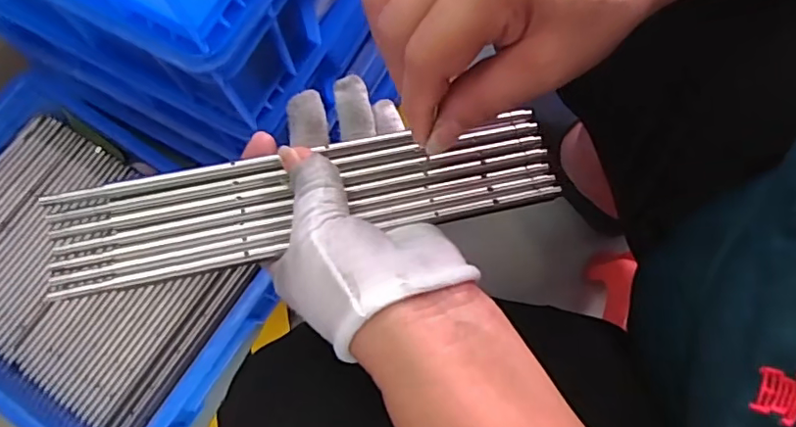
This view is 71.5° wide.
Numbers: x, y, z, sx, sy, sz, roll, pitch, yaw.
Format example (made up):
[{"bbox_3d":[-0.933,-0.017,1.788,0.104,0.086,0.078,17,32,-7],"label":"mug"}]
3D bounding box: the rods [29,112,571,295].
[{"bbox_3d":[-0.041,-0.009,0.281,0.251,0.011,0.051,-10,75,-10],"label":"rods"}]

